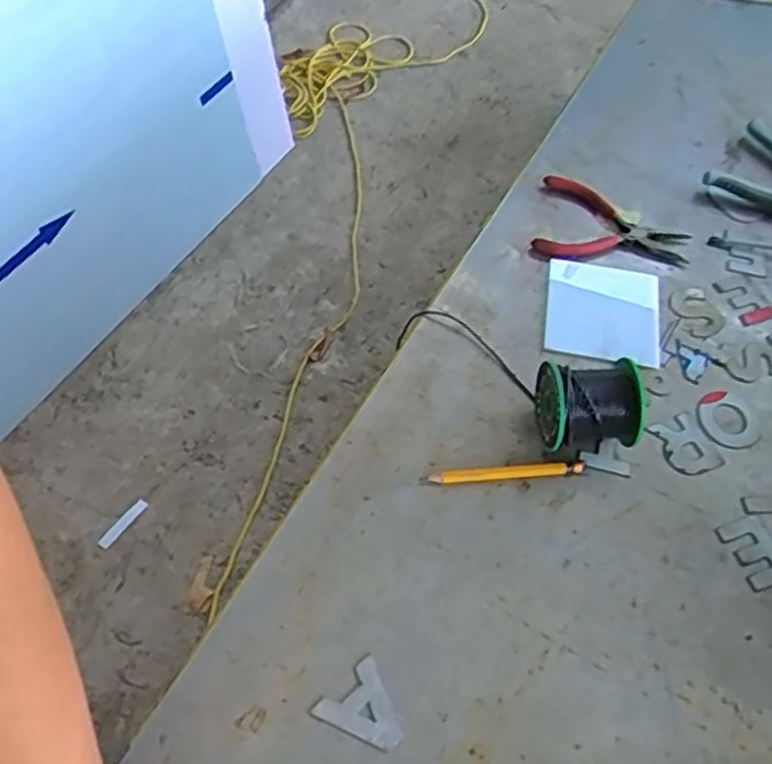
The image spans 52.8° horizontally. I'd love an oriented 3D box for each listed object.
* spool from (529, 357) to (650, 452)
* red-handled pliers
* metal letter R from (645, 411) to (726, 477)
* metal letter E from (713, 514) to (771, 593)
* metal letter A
[{"bbox_3d":[0.162,0.020,0.625,0.084,0.065,0.060,-2,57,-6],"label":"spool"},{"bbox_3d":[0.222,-0.151,0.763,0.144,0.018,0.118,13,57,4],"label":"red-handled pliers"},{"bbox_3d":[0.248,0.054,0.646,0.045,0.004,0.054,-24,68,-22],"label":"metal letter R"},{"bbox_3d":[0.284,0.131,0.598,0.038,0.004,0.055,-20,61,-16],"label":"metal letter E"},{"bbox_3d":[-0.013,0.221,0.516,0.050,0.005,0.053,-37,67,-25],"label":"metal letter A"}]

